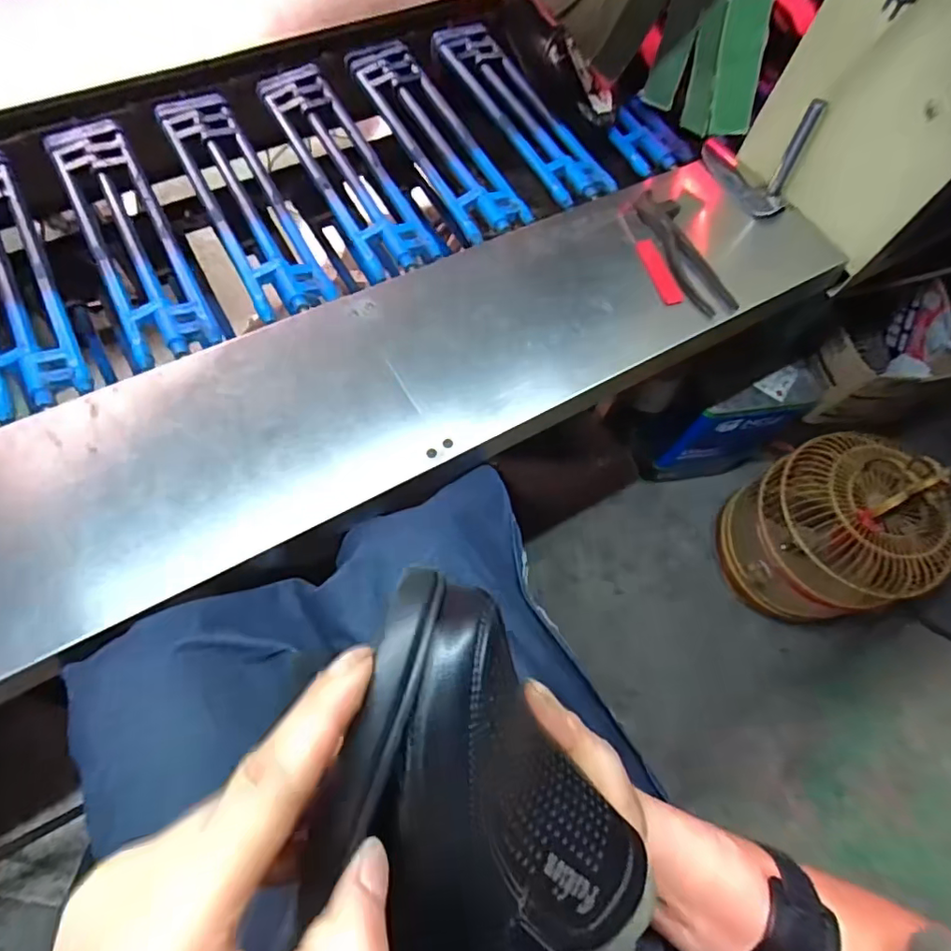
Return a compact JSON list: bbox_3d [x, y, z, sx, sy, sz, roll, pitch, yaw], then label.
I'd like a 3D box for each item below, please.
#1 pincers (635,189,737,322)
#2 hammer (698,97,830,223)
[{"bbox_3d":[0.259,-0.281,0.685,0.048,0.022,0.197,-16,71,-10],"label":"pincers"},{"bbox_3d":[0.370,-0.434,0.722,0.031,0.141,0.143,-27,73,-14],"label":"hammer"}]

